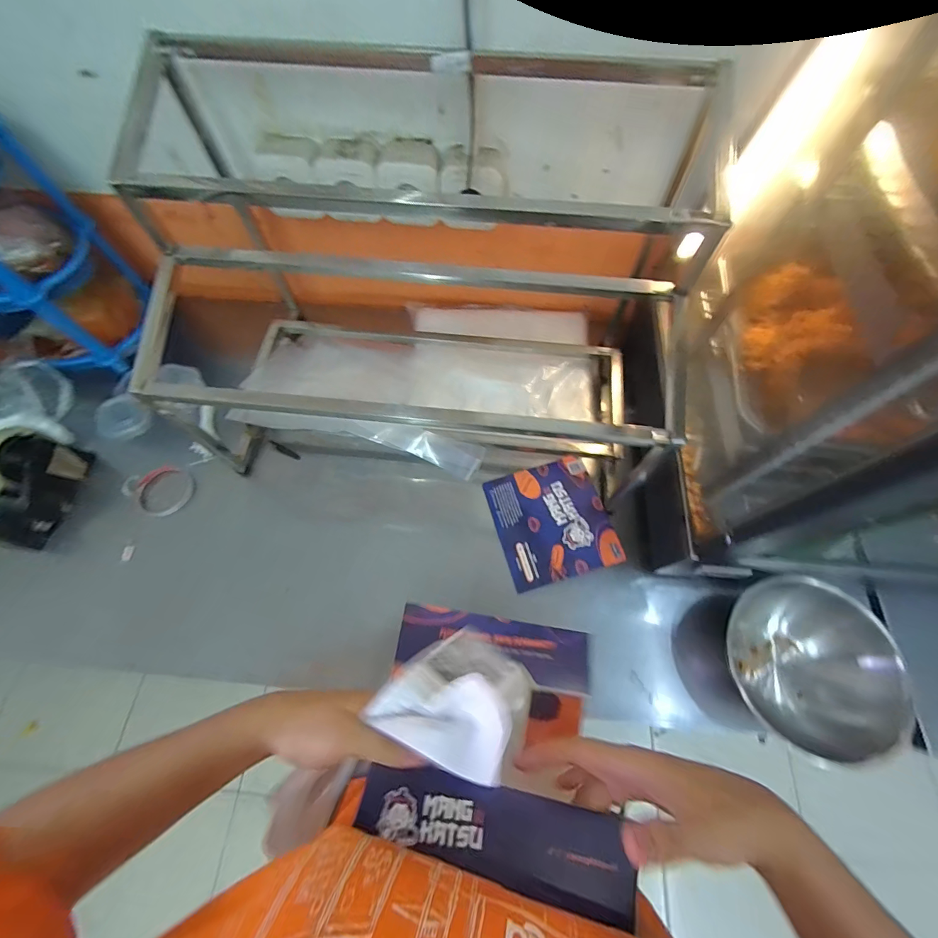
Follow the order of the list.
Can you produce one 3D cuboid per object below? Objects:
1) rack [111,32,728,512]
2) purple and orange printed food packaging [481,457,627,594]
[{"bbox_3d":[-0.031,-0.227,0.524,0.654,0.371,0.407,7,66,3],"label":"rack"},{"bbox_3d":[0.122,0.075,0.594,0.159,0.020,0.169,-15,67,-6],"label":"purple and orange printed food packaging"}]

